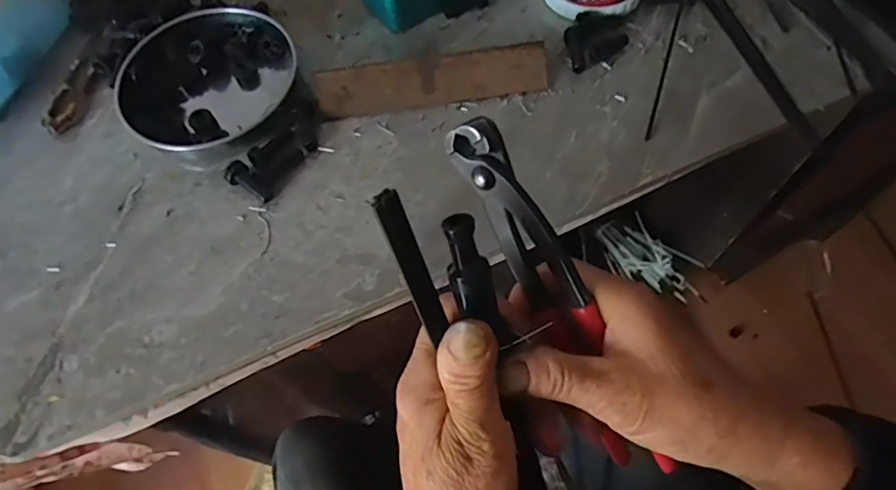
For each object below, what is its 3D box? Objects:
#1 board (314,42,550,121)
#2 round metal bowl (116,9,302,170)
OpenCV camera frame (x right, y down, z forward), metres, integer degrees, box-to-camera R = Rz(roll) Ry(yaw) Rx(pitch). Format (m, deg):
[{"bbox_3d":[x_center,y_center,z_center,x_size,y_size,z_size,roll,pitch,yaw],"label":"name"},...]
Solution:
[{"bbox_3d":[-0.011,-0.126,0.421,0.177,0.035,0.007,-8,23,0],"label":"board"},{"bbox_3d":[-0.186,-0.127,0.433,0.141,0.030,0.135,-2,63,3],"label":"round metal bowl"}]

